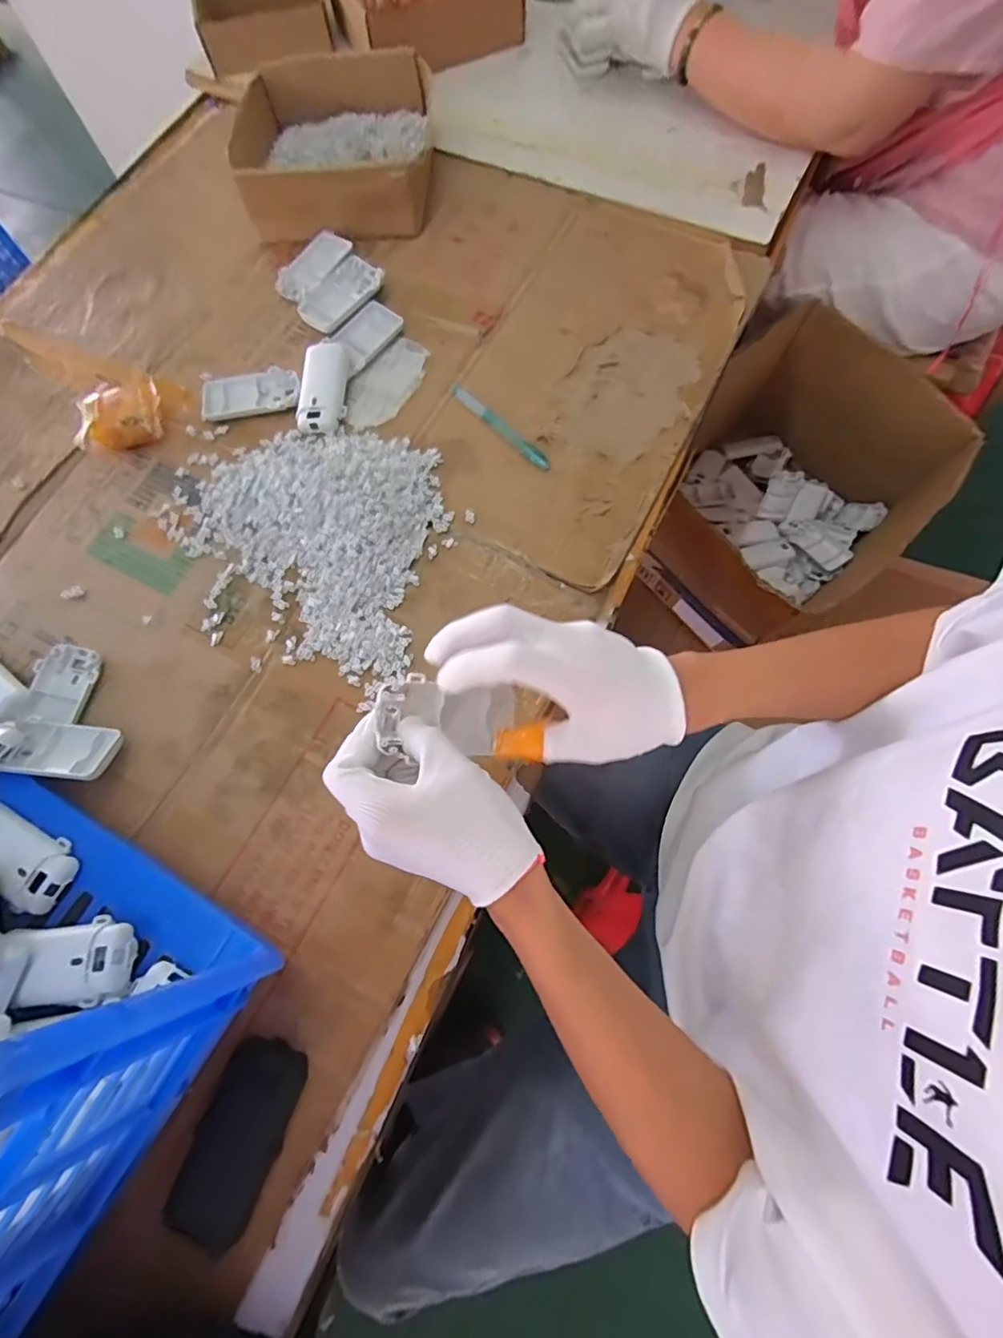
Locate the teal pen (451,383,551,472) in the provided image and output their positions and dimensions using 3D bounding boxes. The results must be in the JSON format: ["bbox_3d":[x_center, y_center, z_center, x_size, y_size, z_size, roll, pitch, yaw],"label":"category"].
[{"bbox_3d":[0.000,-0.233,0.544,0.125,0.011,0.013,44,78,11],"label":"teal pen"}]

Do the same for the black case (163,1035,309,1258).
[{"bbox_3d":[-0.172,0.309,0.369,0.052,0.038,0.110,17,74,6],"label":"black case"}]

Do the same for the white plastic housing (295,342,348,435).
[{"bbox_3d":[-0.178,-0.278,0.561,0.045,0.028,0.092,-1,74,-1],"label":"white plastic housing"}]

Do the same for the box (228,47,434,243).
[{"bbox_3d":[-0.184,-0.598,0.644,0.204,0.065,0.204,2,74,0],"label":"box"}]

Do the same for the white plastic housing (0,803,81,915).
[{"bbox_3d":[-0.352,0.135,0.404,0.091,0.018,0.046,27,76,7],"label":"white plastic housing"}]

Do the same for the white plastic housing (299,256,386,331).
[{"bbox_3d":[-0.166,-0.389,0.589,0.050,0.023,0.098,36,77,9],"label":"white plastic housing"}]

